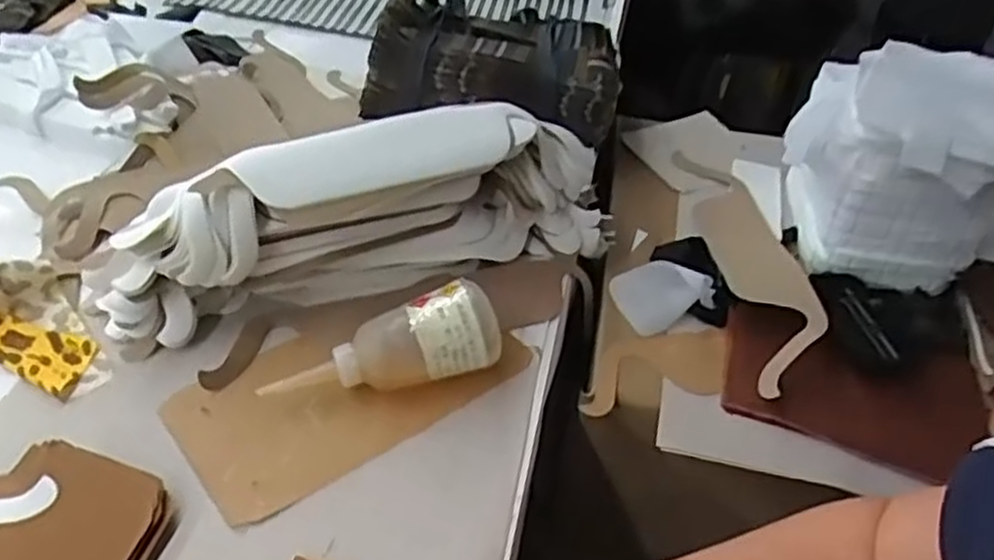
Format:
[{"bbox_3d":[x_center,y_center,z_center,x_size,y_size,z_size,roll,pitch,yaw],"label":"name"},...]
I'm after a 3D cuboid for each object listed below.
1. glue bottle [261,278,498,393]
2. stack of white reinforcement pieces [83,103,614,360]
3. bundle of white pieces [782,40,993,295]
[{"bbox_3d":[-0.083,0.053,0.562,0.171,0.048,0.055,-18,45,-6],"label":"glue bottle"},{"bbox_3d":[-0.095,-0.052,0.635,0.449,0.125,0.085,-15,46,-24],"label":"stack of white reinforcement pieces"},{"bbox_3d":[0.364,-0.104,0.710,0.182,0.155,0.208,19,42,13],"label":"bundle of white pieces"}]

